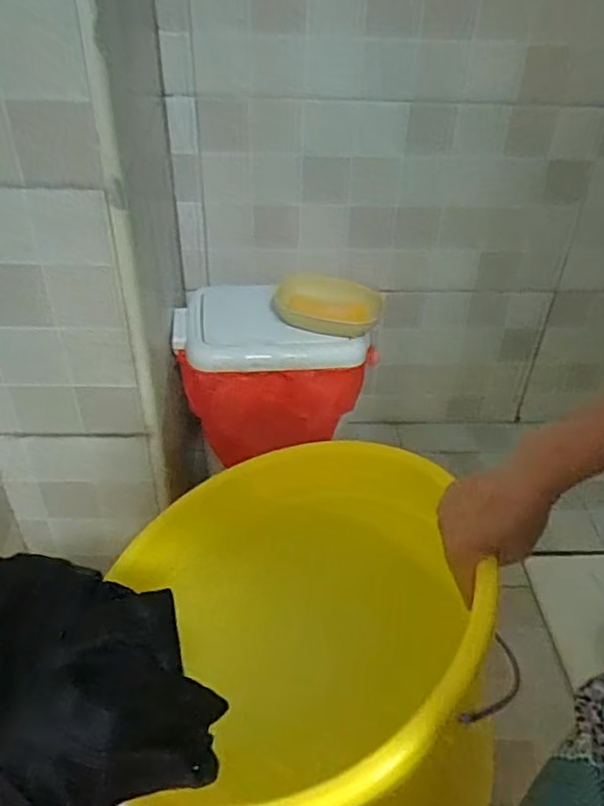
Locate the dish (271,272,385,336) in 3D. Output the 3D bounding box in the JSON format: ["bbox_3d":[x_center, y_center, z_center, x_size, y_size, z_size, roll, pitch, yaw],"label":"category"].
[{"bbox_3d":[0.035,-0.138,0.874,0.151,0.040,0.095,5,39,2],"label":"dish"}]

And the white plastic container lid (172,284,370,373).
[{"bbox_3d":[-0.049,-0.112,0.890,0.260,0.039,0.178,-4,40,-9],"label":"white plastic container lid"}]

